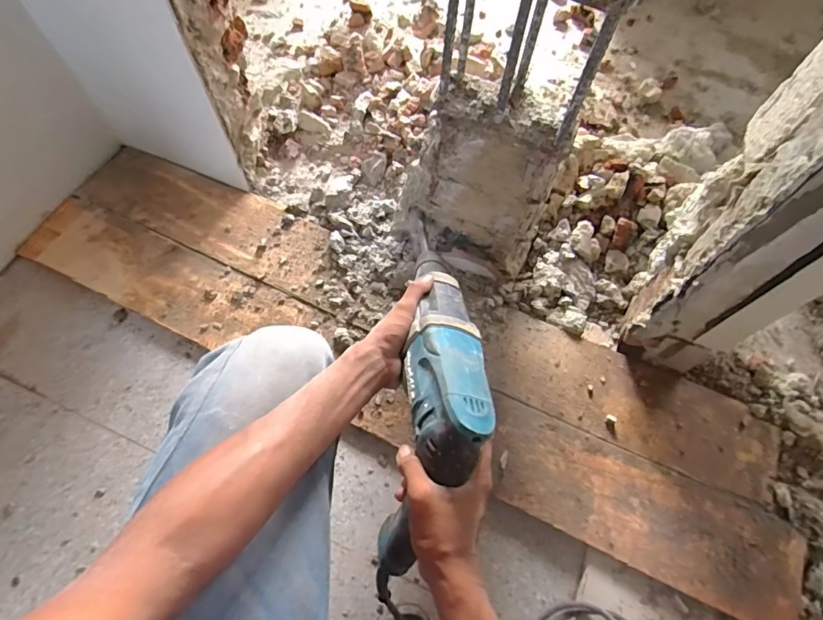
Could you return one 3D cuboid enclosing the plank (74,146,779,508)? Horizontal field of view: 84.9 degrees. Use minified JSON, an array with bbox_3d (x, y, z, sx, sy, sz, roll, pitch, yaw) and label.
[{"bbox_3d":[-0.039,-0.028,0.795,1.268,0.021,0.156,24,67,11],"label":"plank"}]

